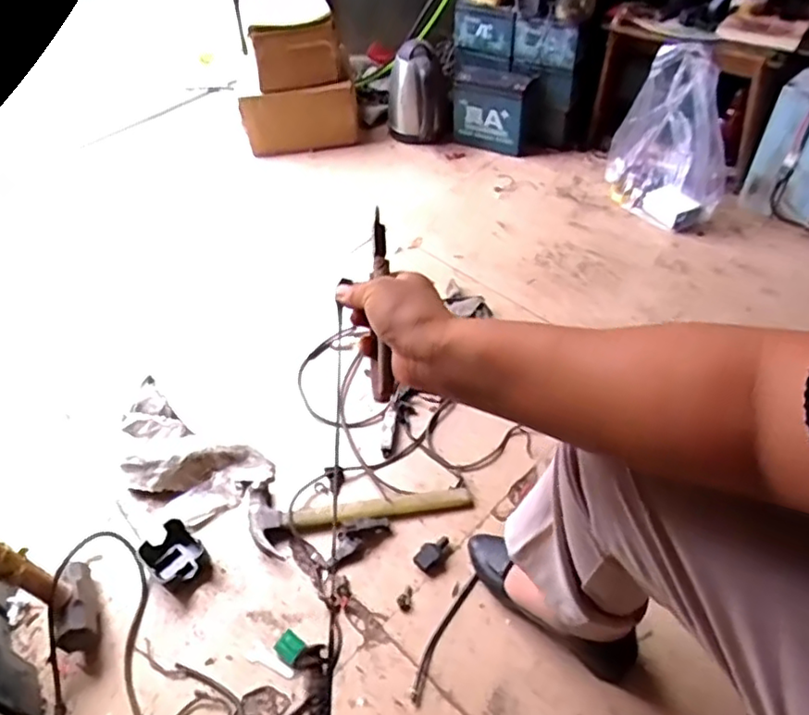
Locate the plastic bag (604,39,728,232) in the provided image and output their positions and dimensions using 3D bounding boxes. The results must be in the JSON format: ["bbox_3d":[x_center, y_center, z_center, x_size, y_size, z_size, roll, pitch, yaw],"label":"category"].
[{"bbox_3d":[0.576,-0.470,1.331,0.254,0.311,0.219,16,50,17],"label":"plastic bag"}]

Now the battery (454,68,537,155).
[{"bbox_3d":[0.214,-0.611,1.549,0.203,0.166,0.112,31,57,27],"label":"battery"}]

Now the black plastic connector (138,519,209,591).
[{"bbox_3d":[-0.319,0.277,0.870,0.084,0.035,0.071,34,58,30],"label":"black plastic connector"}]

